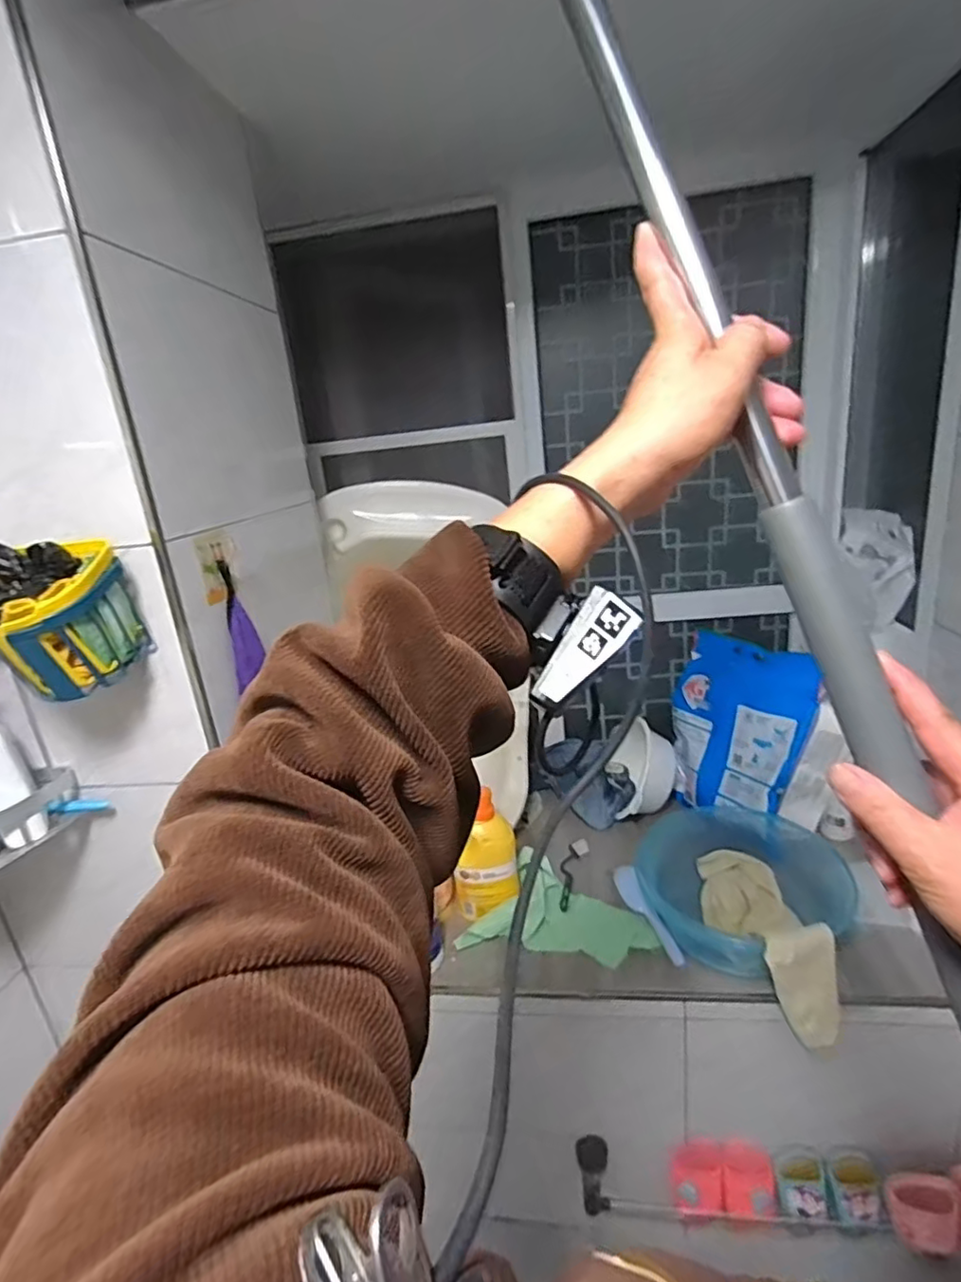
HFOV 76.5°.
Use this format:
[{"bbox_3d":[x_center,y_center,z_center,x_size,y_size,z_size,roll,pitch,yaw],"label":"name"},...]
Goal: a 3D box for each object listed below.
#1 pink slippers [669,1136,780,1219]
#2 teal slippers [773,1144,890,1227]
[{"bbox_3d":[0.437,0.970,1.101,0.181,0.097,0.076,-6,18,0],"label":"pink slippers"},{"bbox_3d":[0.614,0.957,1.077,0.171,0.117,0.068,-2,19,12],"label":"teal slippers"}]

